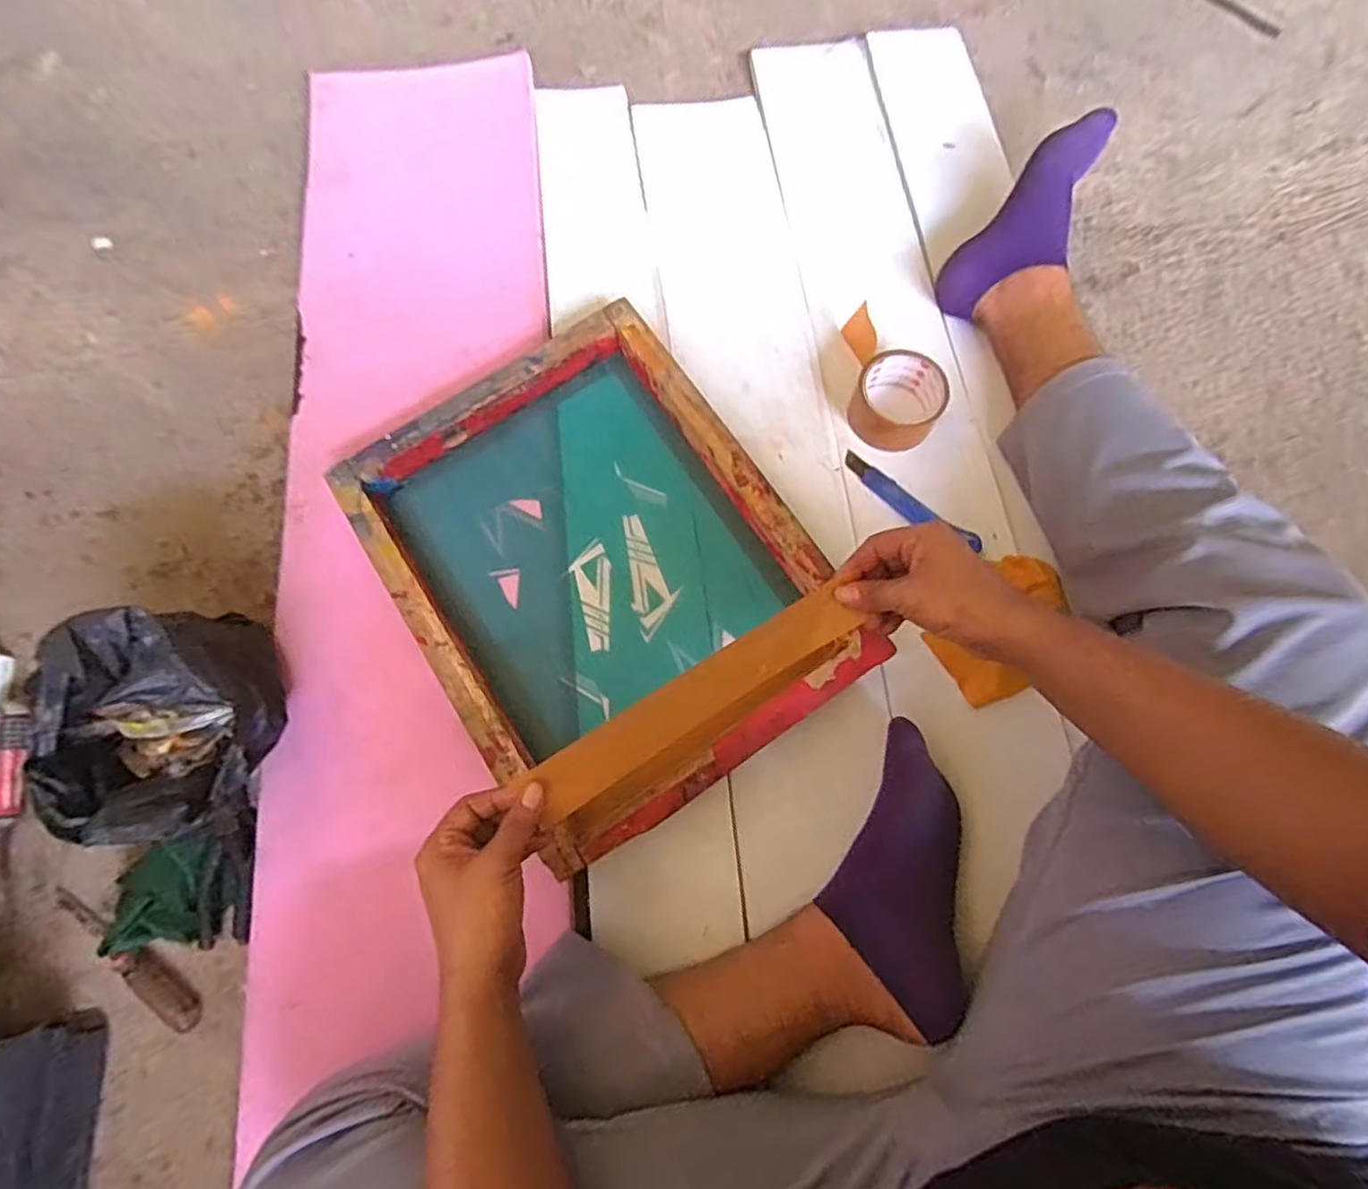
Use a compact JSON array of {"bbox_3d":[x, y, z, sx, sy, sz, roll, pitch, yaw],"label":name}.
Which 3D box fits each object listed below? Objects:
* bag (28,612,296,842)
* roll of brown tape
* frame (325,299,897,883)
[{"bbox_3d":[-0.429,0.107,0.566,0.172,0.132,0.175,36,78,9],"label":"bag"},{"bbox_3d":[0.219,-0.228,0.716,0.091,0.045,0.155,-1,75,0],"label":"roll of brown tape"},{"bbox_3d":[-0.078,-0.027,0.660,0.346,0.058,0.443,-33,78,-8],"label":"frame"}]

